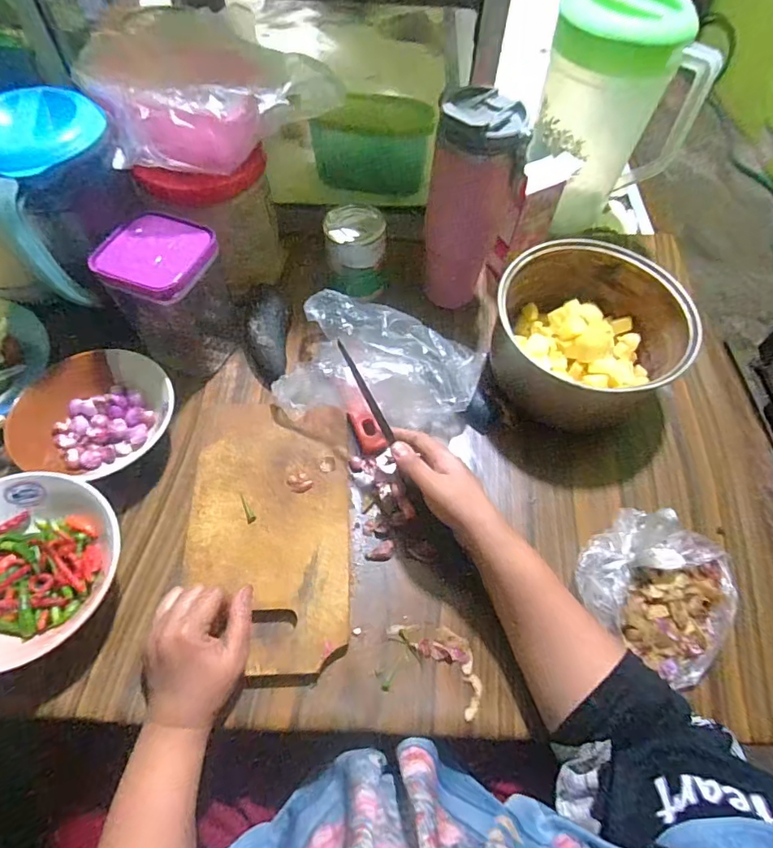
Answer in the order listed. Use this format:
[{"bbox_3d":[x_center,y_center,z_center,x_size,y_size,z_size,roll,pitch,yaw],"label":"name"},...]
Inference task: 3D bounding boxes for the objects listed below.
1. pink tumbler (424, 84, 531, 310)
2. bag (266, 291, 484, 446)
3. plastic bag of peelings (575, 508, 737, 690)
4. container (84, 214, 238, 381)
[{"bbox_3d":[0.100,-0.239,0.569,0.097,0.241,0.090,0,58,0],"label":"pink tumbler"},{"bbox_3d":[-0.003,-0.058,0.539,0.216,0.071,0.126,14,59,8],"label":"bag"},{"bbox_3d":[0.263,0.136,0.442,0.115,0.089,0.141,-34,64,-20],"label":"plastic bag of peelings"},{"bbox_3d":[-0.229,-0.136,0.548,0.103,0.145,0.095,21,60,12],"label":"container"}]

